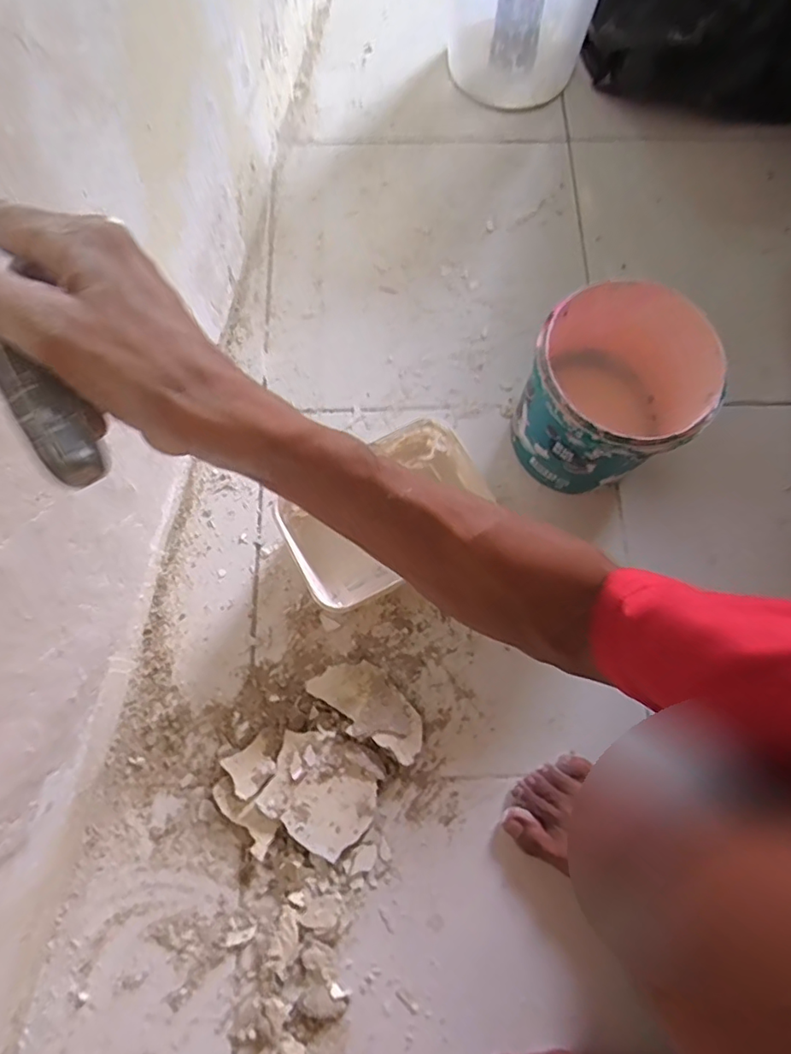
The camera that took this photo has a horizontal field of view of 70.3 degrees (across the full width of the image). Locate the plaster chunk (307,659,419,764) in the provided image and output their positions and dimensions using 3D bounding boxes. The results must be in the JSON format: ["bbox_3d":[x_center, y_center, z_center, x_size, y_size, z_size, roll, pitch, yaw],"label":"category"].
[{"bbox_3d":[-0.022,0.176,0.546,0.116,0.018,0.060,43,78,11],"label":"plaster chunk"}]

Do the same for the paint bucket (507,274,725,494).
[{"bbox_3d":[0.202,-0.119,0.558,0.147,0.160,0.156,0,74,0],"label":"paint bucket"}]

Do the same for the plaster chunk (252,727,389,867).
[{"bbox_3d":[-0.068,0.249,0.532,0.099,0.021,0.097,21,75,6],"label":"plaster chunk"}]

